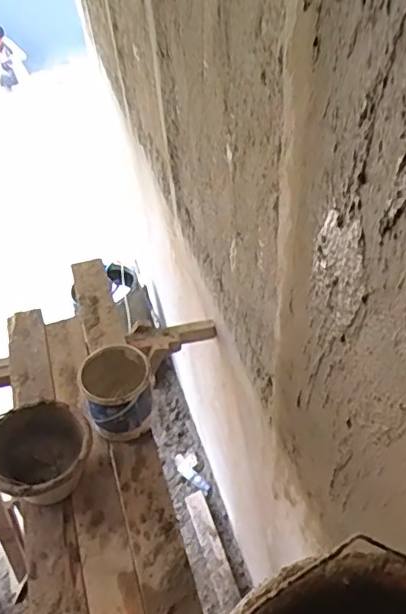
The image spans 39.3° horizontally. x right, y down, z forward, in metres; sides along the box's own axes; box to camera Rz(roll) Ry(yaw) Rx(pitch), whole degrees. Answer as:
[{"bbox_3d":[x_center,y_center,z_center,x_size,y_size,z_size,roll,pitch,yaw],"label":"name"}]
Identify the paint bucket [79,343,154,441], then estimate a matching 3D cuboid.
[{"bbox_3d":[-0.219,0.230,1.497,0.167,0.198,0.180,-3,47,3],"label":"paint bucket"}]

